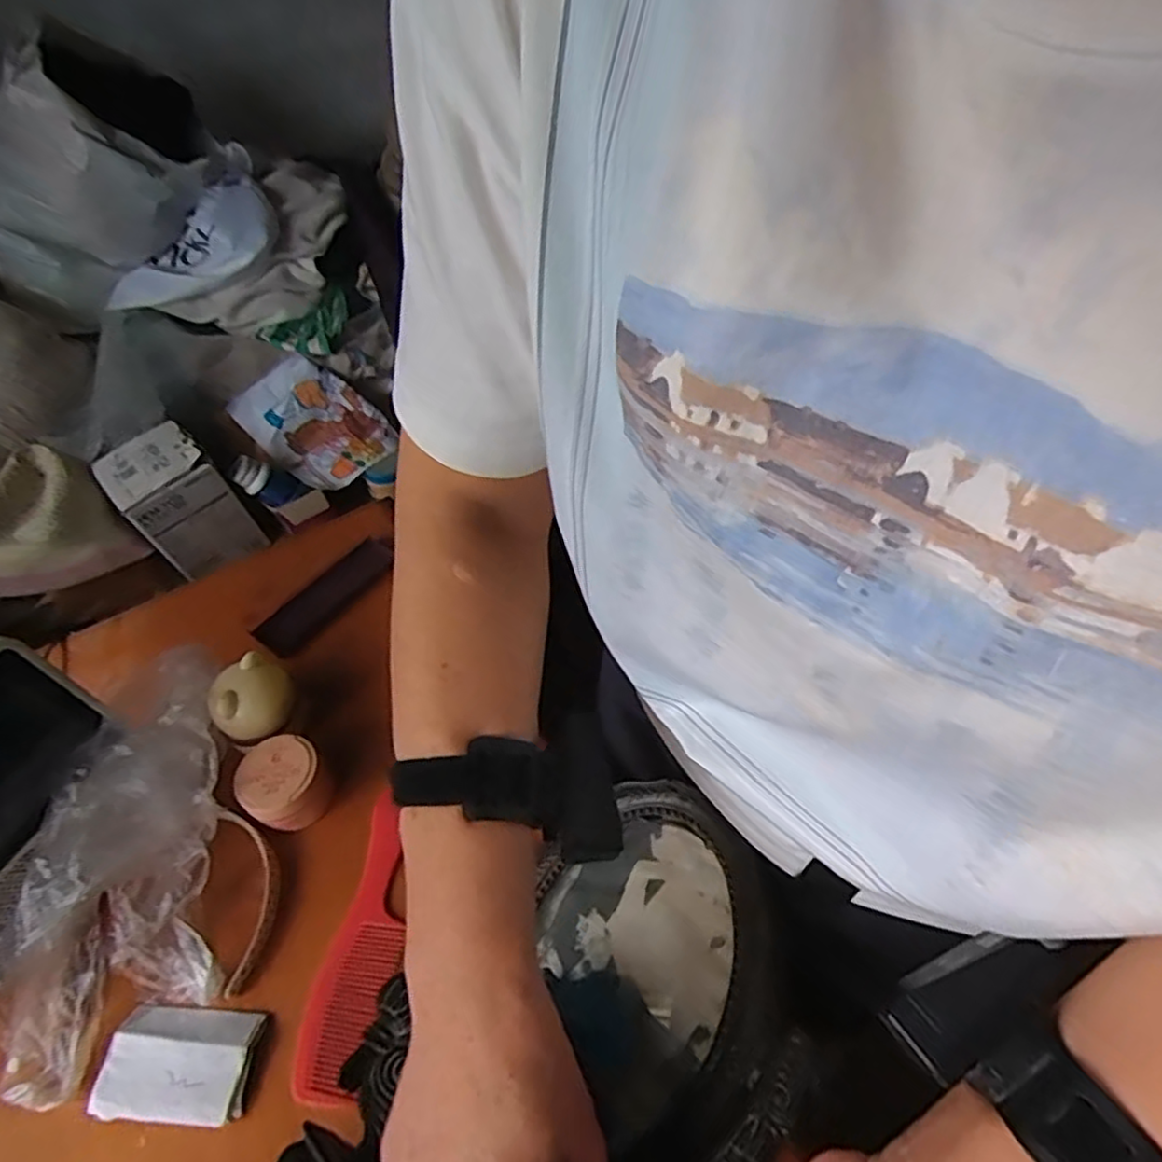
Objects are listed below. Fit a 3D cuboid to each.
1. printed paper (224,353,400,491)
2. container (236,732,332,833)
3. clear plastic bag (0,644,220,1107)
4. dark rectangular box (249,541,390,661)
[{"bbox_3d":[-0.387,-0.229,1.005,0.205,0.038,0.164,41,65,-4],"label":"printed paper"},{"bbox_3d":[-0.237,0.163,0.543,0.059,0.049,0.058,-3,49,3],"label":"container"},{"bbox_3d":[-0.322,0.188,0.496,0.129,0.057,0.304,1,63,0],"label":"clear plastic bag"},{"bbox_3d":[-0.253,0.013,0.686,0.043,0.007,0.155,31,55,16],"label":"dark rectangular box"}]

